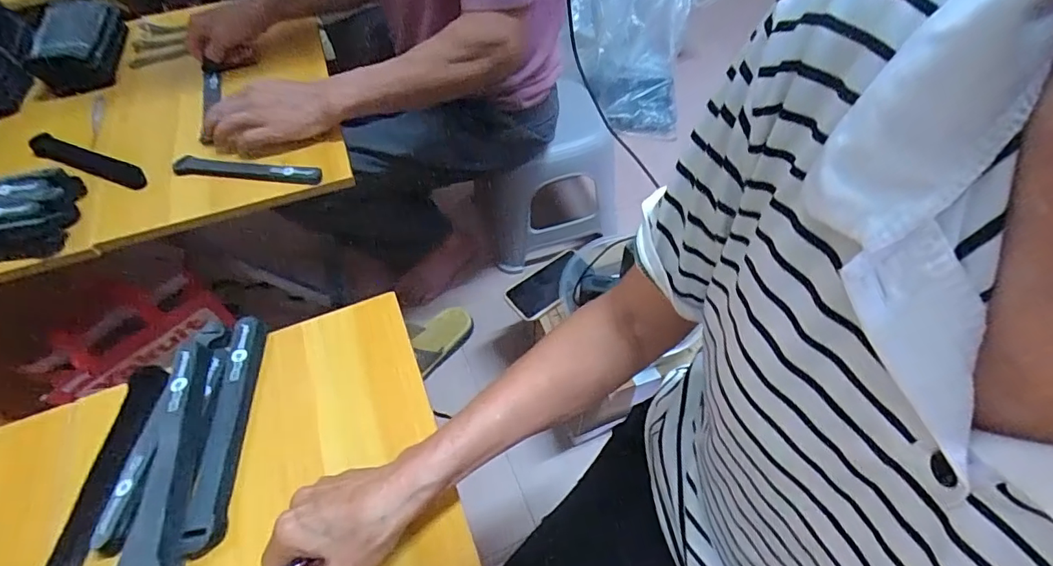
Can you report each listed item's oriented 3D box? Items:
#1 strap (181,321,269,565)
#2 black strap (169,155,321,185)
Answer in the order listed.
[{"bbox_3d":[-0.251,0.121,0.421,0.021,0.032,0.196,-8,53,-2],"label":"strap"},{"bbox_3d":[-0.357,-0.145,0.631,0.209,0.015,0.021,7,54,9],"label":"black strap"}]

